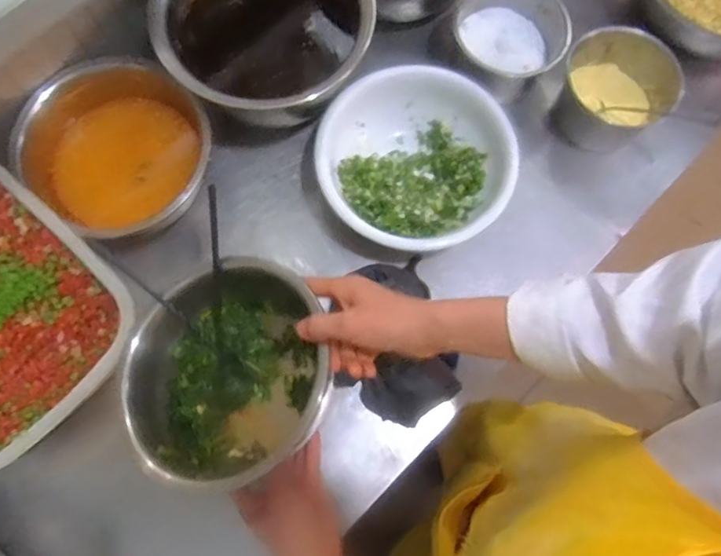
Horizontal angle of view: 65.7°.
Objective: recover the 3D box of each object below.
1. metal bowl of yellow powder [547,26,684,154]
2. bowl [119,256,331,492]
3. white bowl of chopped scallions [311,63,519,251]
[{"bbox_3d":[0.334,-0.255,0.752,0.136,0.088,0.138,0,75,-1],"label":"metal bowl of yellow powder"},{"bbox_3d":[-0.133,0.096,0.579,0.206,0.113,0.217,0,75,-1],"label":"bowl"},{"bbox_3d":[0.066,-0.148,0.719,0.244,0.064,0.237,0,75,-1],"label":"white bowl of chopped scallions"}]

